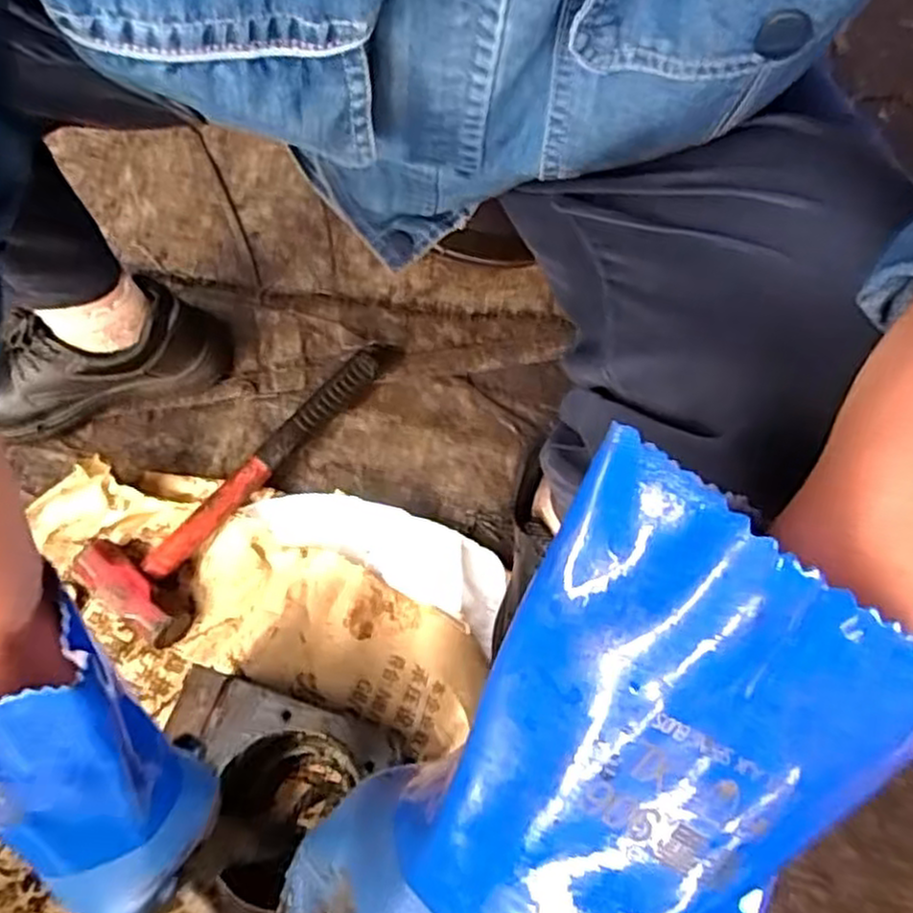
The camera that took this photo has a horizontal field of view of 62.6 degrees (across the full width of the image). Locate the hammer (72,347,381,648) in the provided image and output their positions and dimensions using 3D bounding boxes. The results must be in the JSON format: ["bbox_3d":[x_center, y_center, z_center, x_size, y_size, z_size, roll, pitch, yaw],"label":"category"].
[{"bbox_3d":[-0.181,0.011,0.681,0.103,0.035,0.332,39,75,12],"label":"hammer"}]

